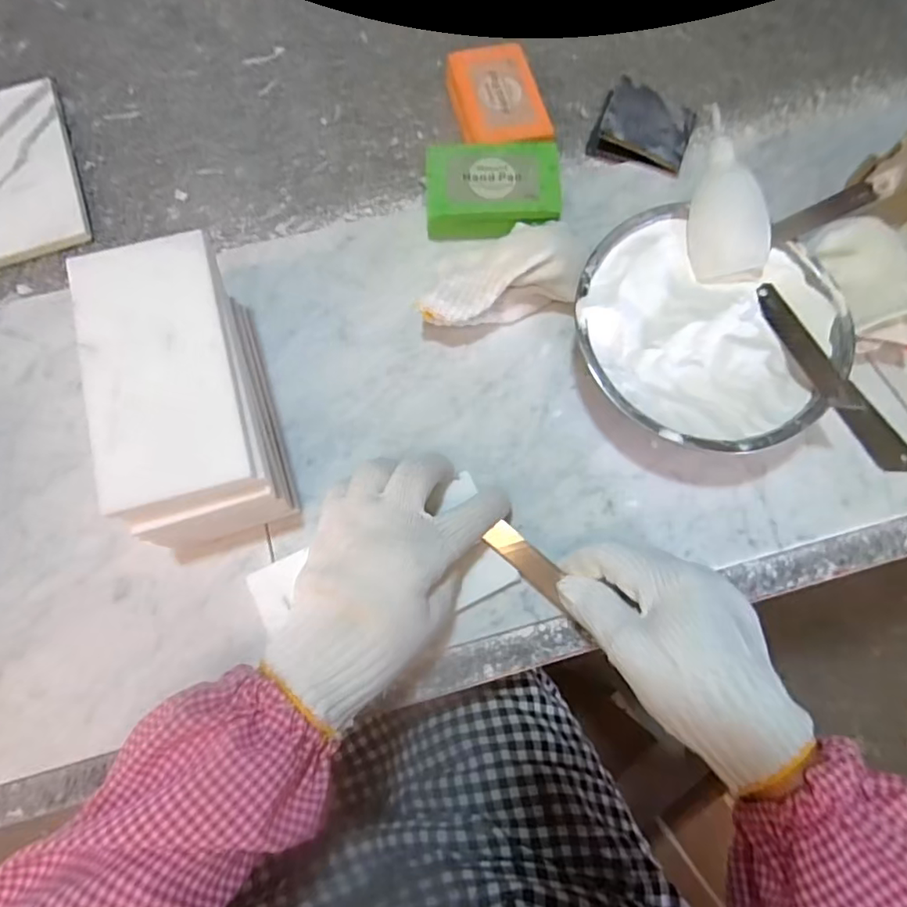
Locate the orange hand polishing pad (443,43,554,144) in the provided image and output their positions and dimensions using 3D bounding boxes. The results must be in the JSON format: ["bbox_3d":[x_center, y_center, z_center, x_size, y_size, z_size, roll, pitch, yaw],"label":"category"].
[{"bbox_3d":[0.034,-0.262,0.440,0.062,0.034,0.100,-13,74,-4],"label":"orange hand polishing pad"}]

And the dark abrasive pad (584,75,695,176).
[{"bbox_3d":[0.148,-0.253,0.442,0.070,0.025,0.067,20,74,5],"label":"dark abrasive pad"}]

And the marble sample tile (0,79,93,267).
[{"bbox_3d":[-0.322,-0.212,0.426,0.074,0.012,0.150,-19,74,-6],"label":"marble sample tile"}]

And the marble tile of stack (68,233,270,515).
[{"bbox_3d":[-0.158,-0.048,0.309,0.076,0.013,0.153,-15,76,-4],"label":"marble tile of stack"}]

